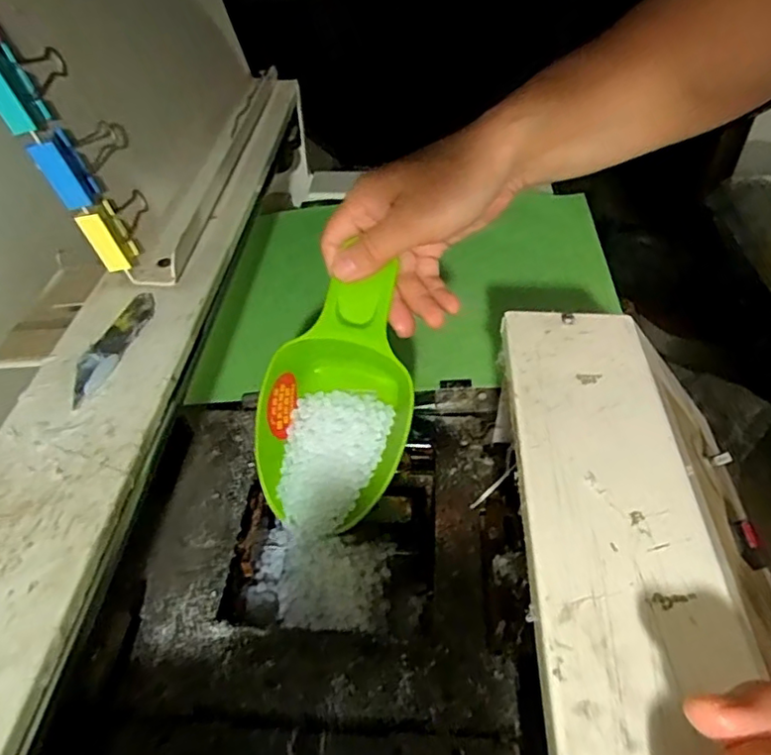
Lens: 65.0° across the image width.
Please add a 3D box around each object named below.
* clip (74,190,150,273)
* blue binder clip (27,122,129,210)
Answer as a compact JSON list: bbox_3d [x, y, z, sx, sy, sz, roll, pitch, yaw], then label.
[{"bbox_3d":[-0.177,-0.101,0.405,0.020,0.051,0.061,0,45,2],"label":"clip"},{"bbox_3d":[-0.189,-0.143,0.379,0.021,0.040,0.079,0,45,2],"label":"blue binder clip"}]

